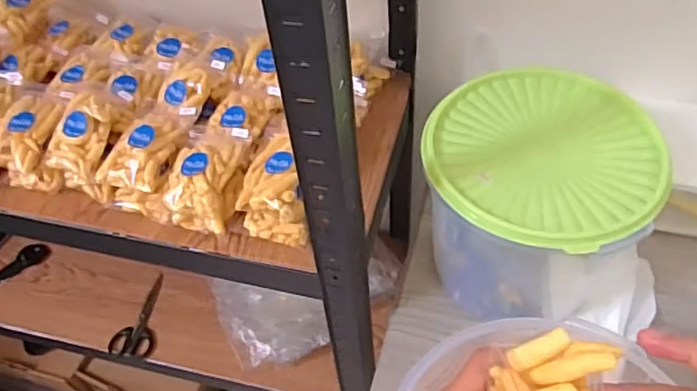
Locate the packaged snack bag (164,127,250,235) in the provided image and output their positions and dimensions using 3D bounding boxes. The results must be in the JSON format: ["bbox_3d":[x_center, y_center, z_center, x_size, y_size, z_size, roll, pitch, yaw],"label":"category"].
[{"bbox_3d":[-0.144,-0.019,0.620,0.072,0.059,0.106,12,53,15],"label":"packaged snack bag"}]

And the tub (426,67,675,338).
[{"bbox_3d":[0.180,0.012,0.604,0.207,0.185,0.217,0,51,5],"label":"tub"}]

